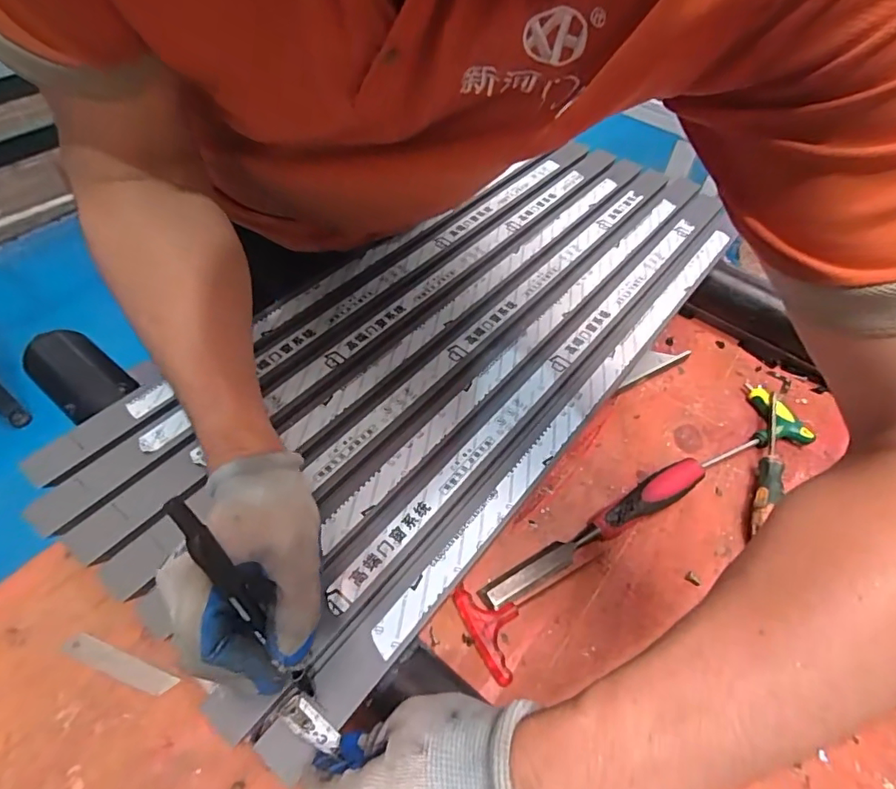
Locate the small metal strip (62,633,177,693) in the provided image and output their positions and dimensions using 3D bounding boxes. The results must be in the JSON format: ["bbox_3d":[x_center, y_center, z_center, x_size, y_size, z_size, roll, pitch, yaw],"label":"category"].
[{"bbox_3d":[-0.261,0.215,0.408,0.096,0.005,0.018,18,43,9],"label":"small metal strip"}]

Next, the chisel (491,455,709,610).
[{"bbox_3d":[0.145,0.128,0.484,0.246,0.031,0.033,-26,59,-21],"label":"chisel"}]

